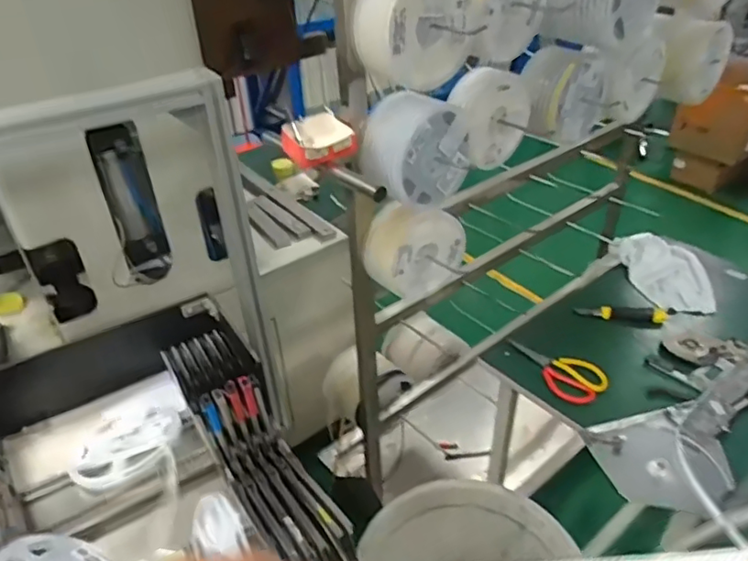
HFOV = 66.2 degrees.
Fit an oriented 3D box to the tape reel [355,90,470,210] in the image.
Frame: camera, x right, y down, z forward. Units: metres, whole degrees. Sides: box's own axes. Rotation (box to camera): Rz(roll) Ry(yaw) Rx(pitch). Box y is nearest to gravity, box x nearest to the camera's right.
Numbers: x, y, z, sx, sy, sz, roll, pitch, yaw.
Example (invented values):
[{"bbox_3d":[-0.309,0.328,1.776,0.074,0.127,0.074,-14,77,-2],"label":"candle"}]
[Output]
[{"bbox_3d":[0.071,-0.224,0.955,0.172,0.171,0.101,-30,44,-33],"label":"tape reel"}]

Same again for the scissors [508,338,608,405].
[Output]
[{"bbox_3d":[0.331,0.154,1.085,0.094,0.019,0.209,-26,42,-29],"label":"scissors"}]

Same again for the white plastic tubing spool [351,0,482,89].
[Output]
[{"bbox_3d":[0.068,-0.388,0.853,0.178,0.164,0.089,-30,44,-33],"label":"white plastic tubing spool"}]

